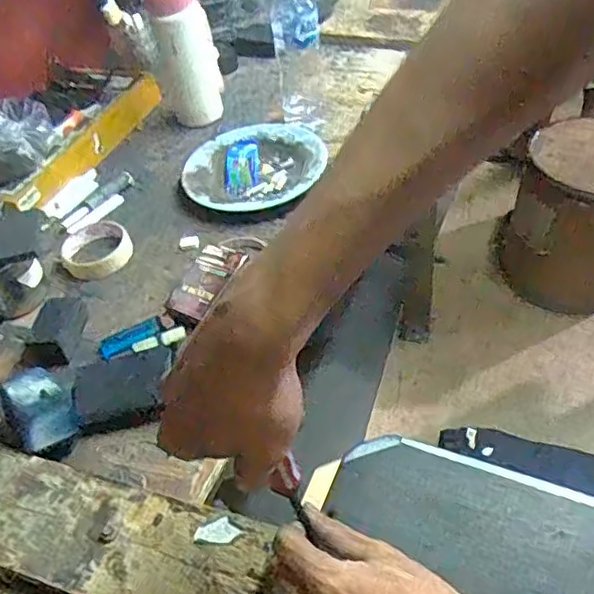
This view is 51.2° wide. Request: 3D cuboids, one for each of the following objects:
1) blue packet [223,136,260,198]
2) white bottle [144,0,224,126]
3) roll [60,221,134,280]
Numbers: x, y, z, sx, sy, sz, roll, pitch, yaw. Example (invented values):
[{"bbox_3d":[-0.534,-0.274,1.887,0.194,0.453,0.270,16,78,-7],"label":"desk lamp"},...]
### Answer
[{"bbox_3d":[-0.078,-0.184,0.875,0.052,0.020,0.106,-4,45,4],"label":"blue packet"},{"bbox_3d":[-0.170,-0.379,0.946,0.085,0.222,0.080,-19,46,-11],"label":"white bottle"},{"bbox_3d":[-0.251,-0.059,0.784,0.085,0.022,0.082,-4,45,4],"label":"roll"}]

